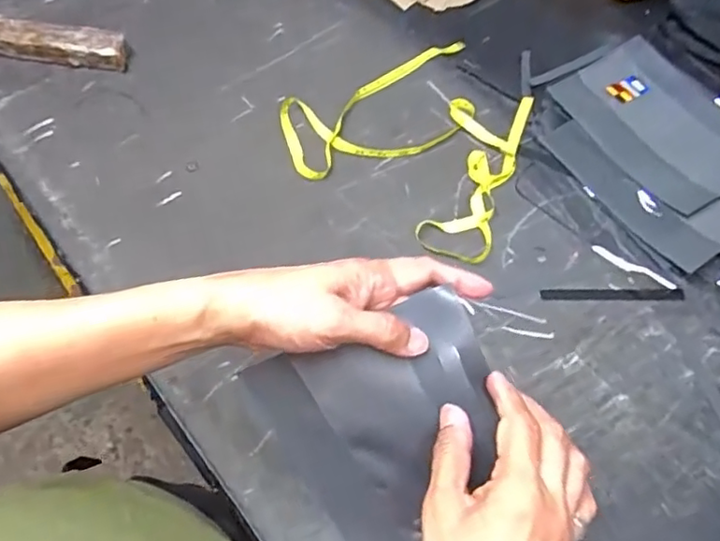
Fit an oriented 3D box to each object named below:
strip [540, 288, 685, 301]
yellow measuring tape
[{"bbox_3d":[0.252,0.023,0.590,0.140,0.008,0.014,1,59,-1],"label":"strip"},{"bbox_3d":[0.081,-0.176,0.694,0.289,0.017,0.296,33,63,17],"label":"yellow measuring tape"}]

